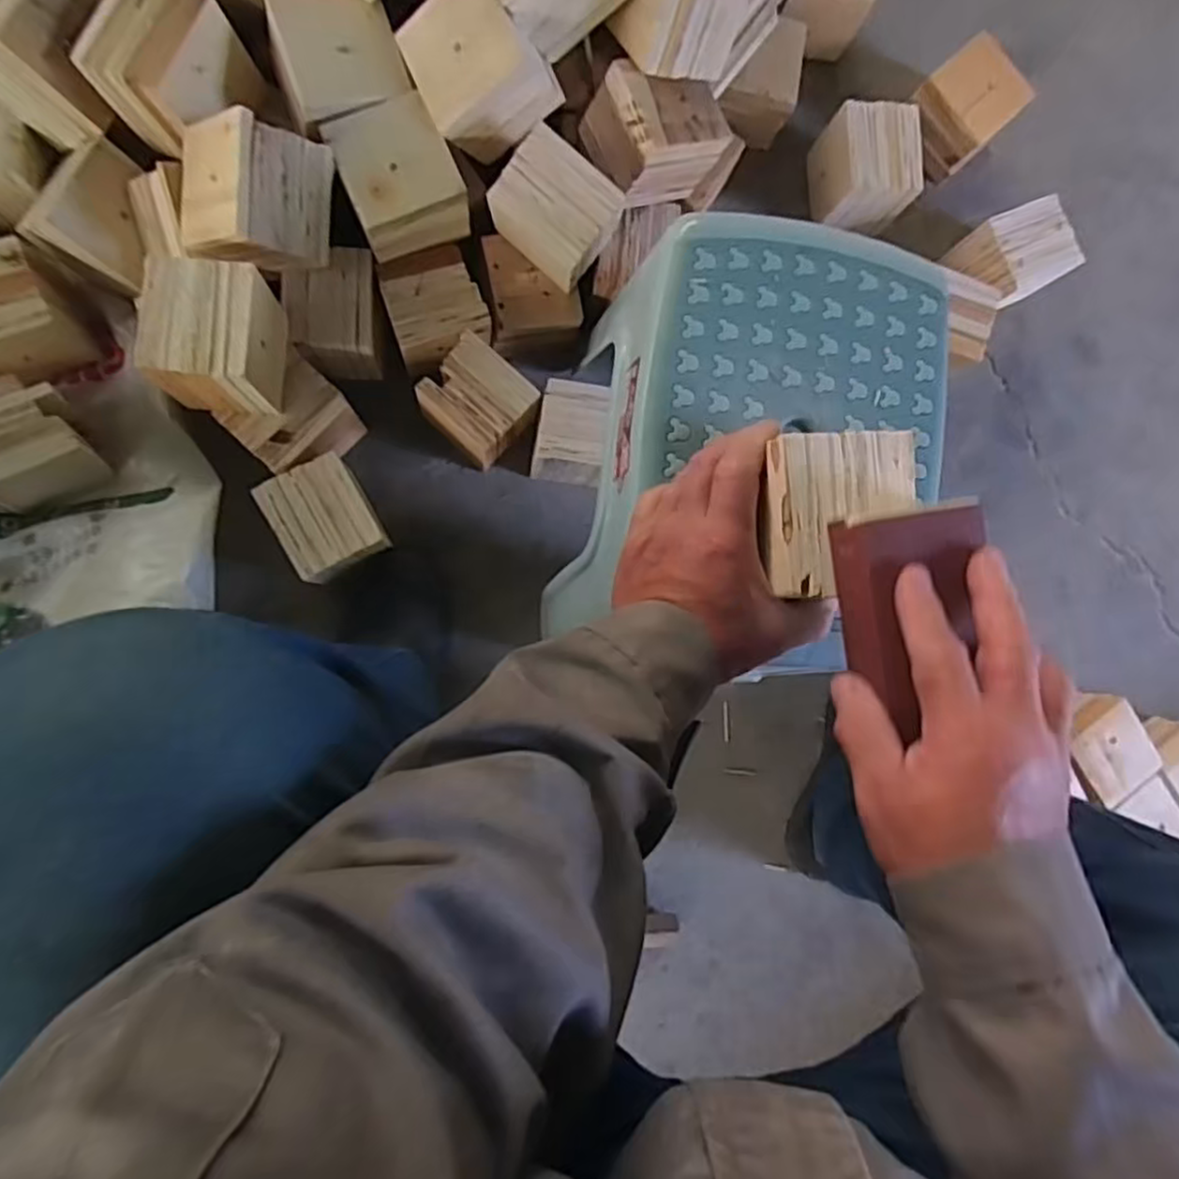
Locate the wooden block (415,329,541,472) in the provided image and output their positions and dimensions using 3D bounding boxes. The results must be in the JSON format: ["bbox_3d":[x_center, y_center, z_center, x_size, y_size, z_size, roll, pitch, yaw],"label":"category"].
[{"bbox_3d":[-0.112,-0.183,0.722,0.090,0.096,0.086,42,82,-5],"label":"wooden block"}]

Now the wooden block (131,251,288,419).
[{"bbox_3d":[-0.311,-0.206,0.605,0.087,0.099,0.100,5,87,-9],"label":"wooden block"}]

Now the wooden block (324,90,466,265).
[{"bbox_3d":[-0.168,-0.362,0.641,0.095,0.060,0.112,-24,91,-9],"label":"wooden block"}]

